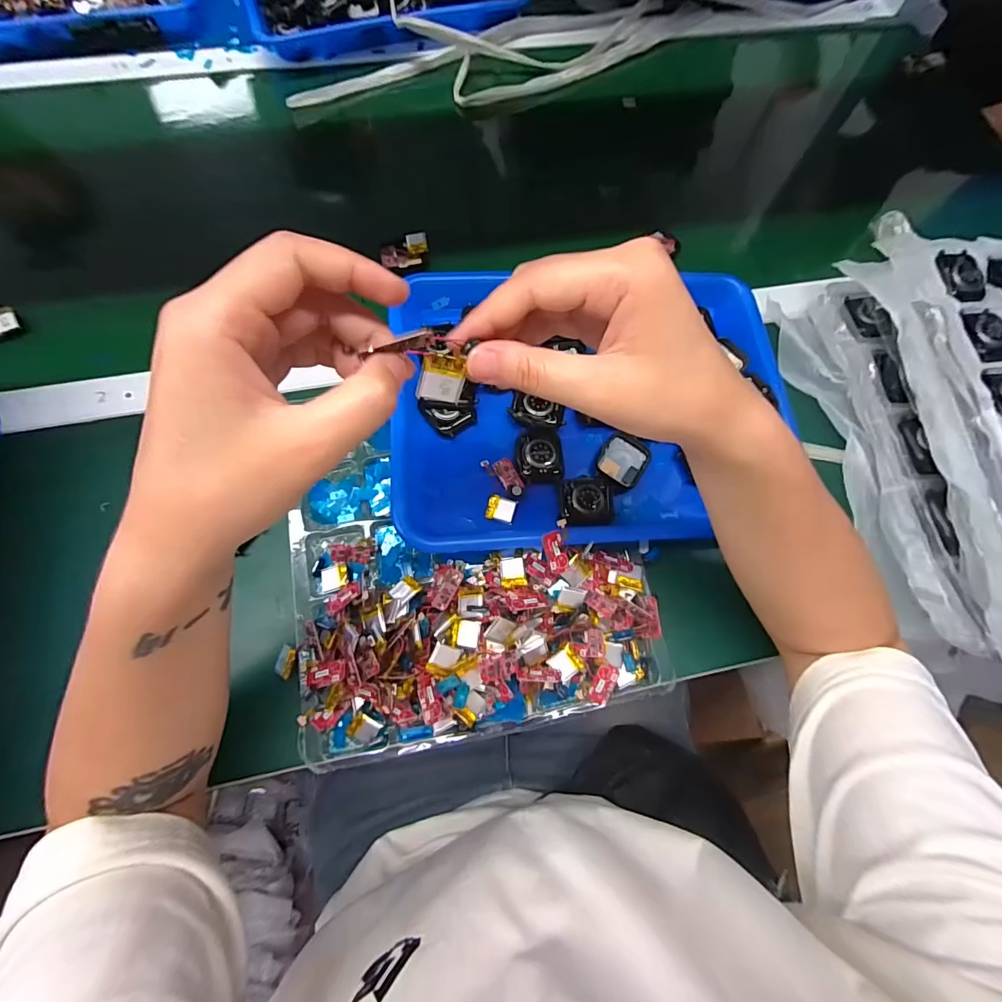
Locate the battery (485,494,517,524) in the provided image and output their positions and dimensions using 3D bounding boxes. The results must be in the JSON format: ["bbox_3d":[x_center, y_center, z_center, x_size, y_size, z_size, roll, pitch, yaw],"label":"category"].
[{"bbox_3d":[0.000,0.006,0.340,0.021,0.006,0.017,13,71,2],"label":"battery"}]

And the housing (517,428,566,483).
[{"bbox_3d":[0.031,-0.037,0.353,0.037,0.007,0.046,-3,72,-4],"label":"housing"}]

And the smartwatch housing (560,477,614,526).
[{"bbox_3d":[0.066,0.000,0.348,0.042,0.010,0.036,-3,72,-4],"label":"smartwatch housing"}]

